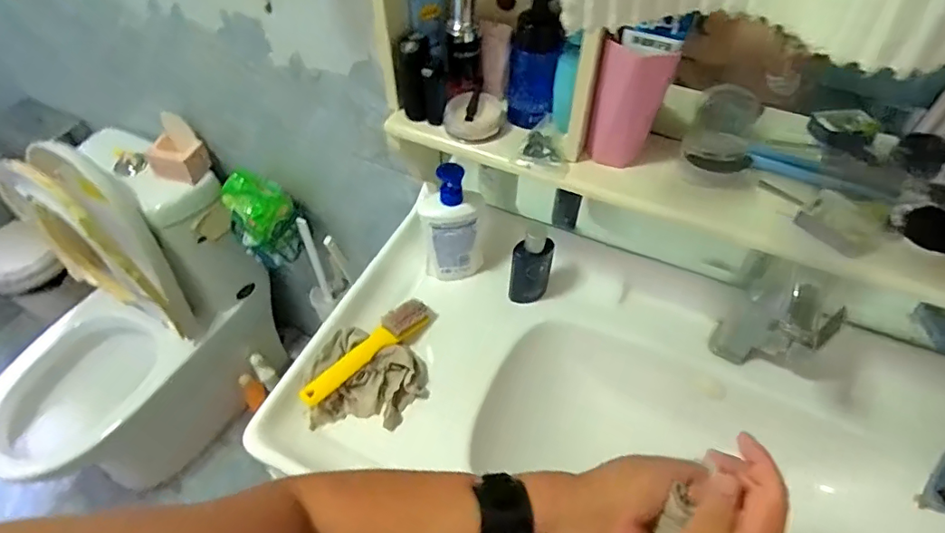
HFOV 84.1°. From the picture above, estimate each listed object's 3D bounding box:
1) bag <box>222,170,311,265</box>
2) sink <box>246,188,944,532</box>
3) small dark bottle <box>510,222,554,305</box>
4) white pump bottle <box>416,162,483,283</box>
[{"bbox_3d":[-0.406,-0.091,1.051,0.146,0.212,0.094,-20,54,-16],"label":"bag"},{"bbox_3d":[0.279,0.249,0.649,1.009,0.190,0.457,21,54,15],"label":"sink"},{"bbox_3d":[0.082,0.003,0.733,0.053,0.149,0.040,11,52,8],"label":"small dark bottle"},{"bbox_3d":[-0.026,-0.052,0.741,0.090,0.195,0.048,-9,52,-7],"label":"white pump bottle"}]

